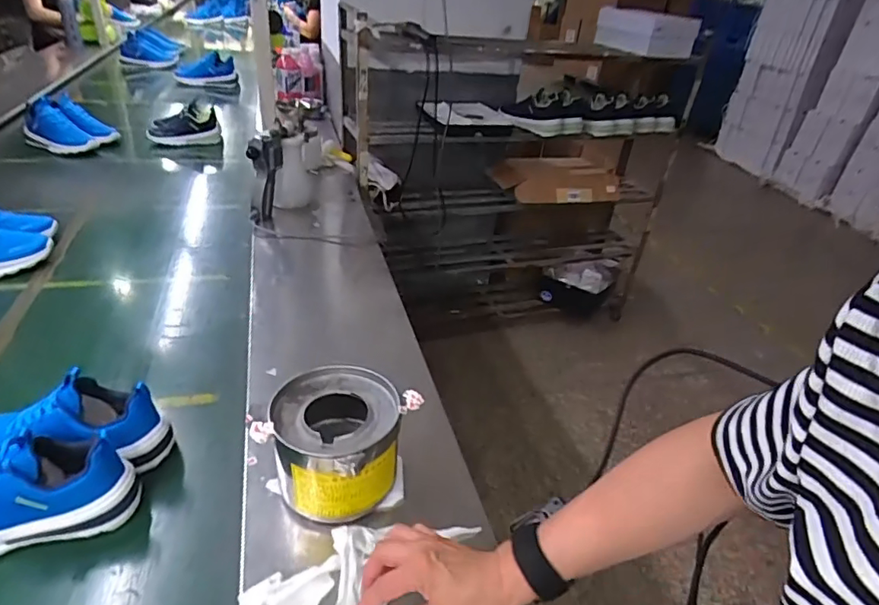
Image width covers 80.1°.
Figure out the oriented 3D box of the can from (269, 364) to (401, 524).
[{"bbox_3d":[-0.117,0.164,0.604,0.136,0.119,0.144,5,33,-3],"label":"can"}]

